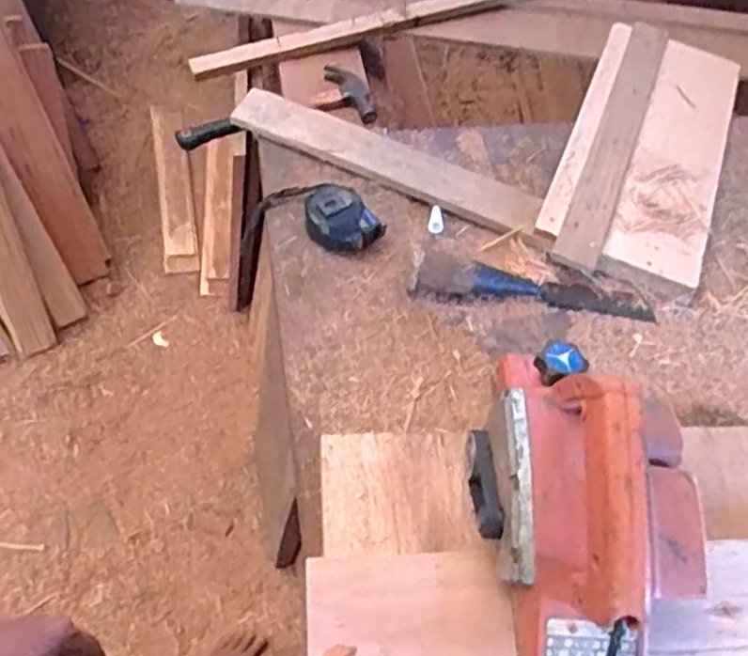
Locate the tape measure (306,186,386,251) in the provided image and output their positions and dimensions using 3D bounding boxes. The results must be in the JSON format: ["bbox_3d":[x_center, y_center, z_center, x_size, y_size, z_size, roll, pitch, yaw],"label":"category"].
[{"bbox_3d":[-0.034,-0.111,0.713,0.067,0.034,0.079,-23,64,-17],"label":"tape measure"}]

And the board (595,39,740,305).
[{"bbox_3d":[0.346,-0.198,0.842,0.095,0.017,0.436,25,53,5],"label":"board"}]

